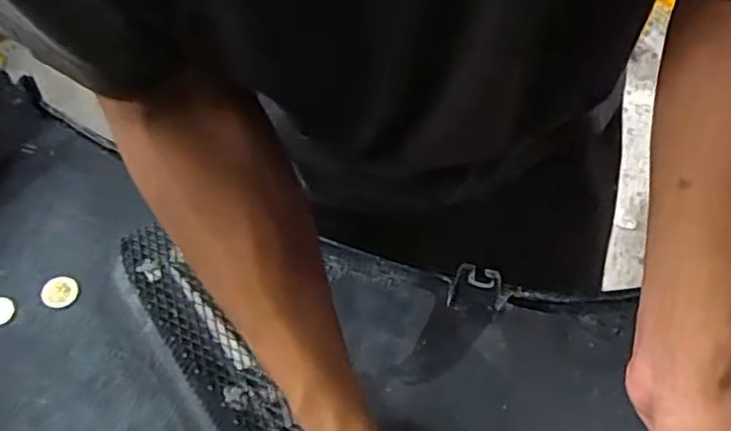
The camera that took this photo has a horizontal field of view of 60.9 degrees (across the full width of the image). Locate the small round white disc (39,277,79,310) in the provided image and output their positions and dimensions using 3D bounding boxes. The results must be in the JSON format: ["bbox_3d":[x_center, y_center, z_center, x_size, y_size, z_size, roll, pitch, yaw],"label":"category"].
[{"bbox_3d":[-0.245,0.061,0.499,0.027,0.007,0.027,-1,58,1],"label":"small round white disc"}]

